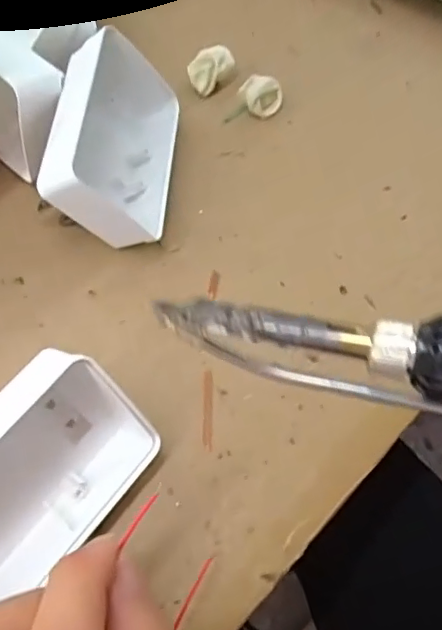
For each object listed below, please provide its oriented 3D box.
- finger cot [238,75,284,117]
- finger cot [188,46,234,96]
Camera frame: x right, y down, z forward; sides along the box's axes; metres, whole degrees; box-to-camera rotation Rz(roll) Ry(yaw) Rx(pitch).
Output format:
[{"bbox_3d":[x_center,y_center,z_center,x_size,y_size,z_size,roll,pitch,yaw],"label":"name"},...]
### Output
[{"bbox_3d":[0.022,-0.117,0.303,0.023,0.017,0.015,5,64,0],"label":"finger cot"},{"bbox_3d":[-0.007,-0.136,0.310,0.025,0.015,0.018,-41,72,-19],"label":"finger cot"}]

